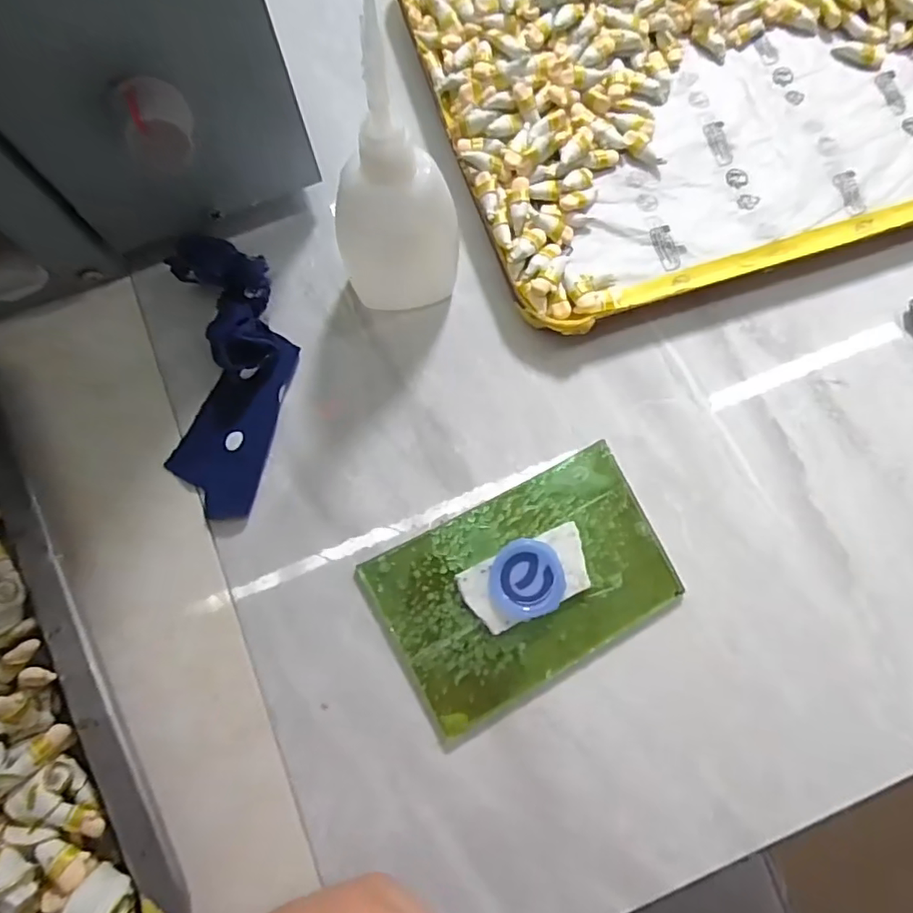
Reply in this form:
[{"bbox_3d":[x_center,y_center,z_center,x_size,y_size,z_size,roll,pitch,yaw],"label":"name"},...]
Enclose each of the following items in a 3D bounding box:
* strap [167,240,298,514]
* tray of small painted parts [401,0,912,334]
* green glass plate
[{"bbox_3d":[-0.088,-0.032,0.219,0.043,0.022,0.107,3,79,2],"label":"strap"},{"bbox_3d":[0.112,-0.174,0.250,0.239,0.017,0.190,-19,79,-2],"label":"tray of small painted parts"},{"bbox_3d":[0.025,0.047,0.211,0.105,0.007,0.067,-29,80,-4],"label":"green glass plate"}]

